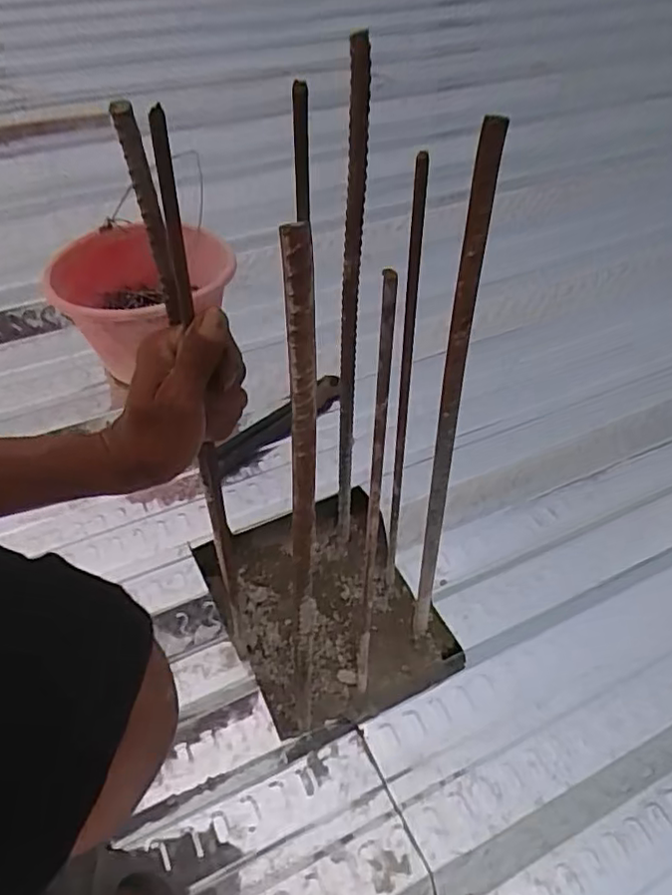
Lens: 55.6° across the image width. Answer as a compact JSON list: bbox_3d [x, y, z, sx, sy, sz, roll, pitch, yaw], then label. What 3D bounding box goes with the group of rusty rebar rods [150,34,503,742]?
[{"bbox_3d":[-0.001,0.016,0.530,0.266,0.541,0.259,9,50,3],"label":"group of rusty rebar rods"}]

